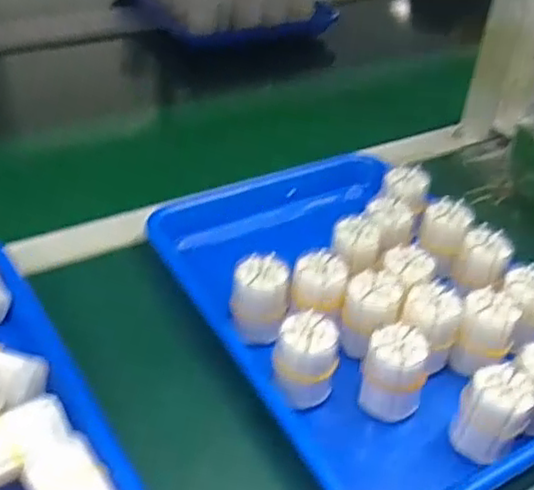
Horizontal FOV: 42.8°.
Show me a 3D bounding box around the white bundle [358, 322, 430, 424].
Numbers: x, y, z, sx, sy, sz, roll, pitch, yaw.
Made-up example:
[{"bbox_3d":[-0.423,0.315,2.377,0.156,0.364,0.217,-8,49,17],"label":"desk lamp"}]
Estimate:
[{"bbox_3d":[0.083,0.084,0.444,0.039,0.055,0.037,14,44,13],"label":"white bundle"}]

